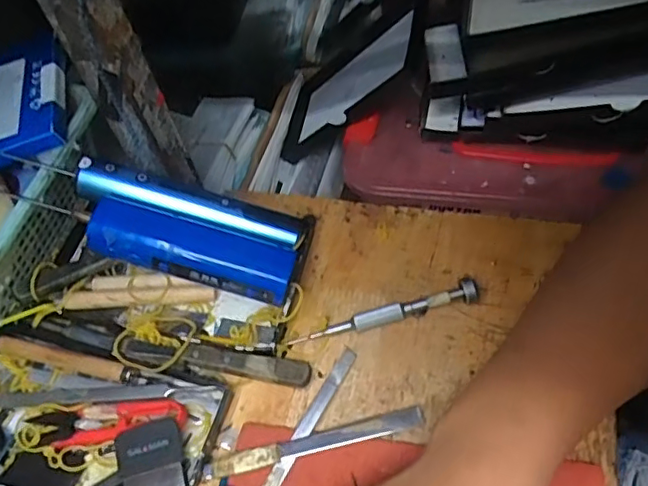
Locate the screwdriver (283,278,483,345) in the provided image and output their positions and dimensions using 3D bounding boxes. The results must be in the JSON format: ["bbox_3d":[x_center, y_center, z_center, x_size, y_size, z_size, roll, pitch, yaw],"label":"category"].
[{"bbox_3d":[0.039,0.044,0.372,0.124,0.020,0.011,-13,55,-1],"label":"screwdriver"}]

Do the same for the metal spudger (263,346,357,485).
[{"bbox_3d":[-0.009,0.107,0.345,0.010,0.005,0.104,23,62,21],"label":"metal spudger"}]

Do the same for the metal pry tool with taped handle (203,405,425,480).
[{"bbox_3d":[-0.005,0.116,0.336,0.129,0.004,0.012,-14,55,-5],"label":"metal pry tool with taped handle"}]

